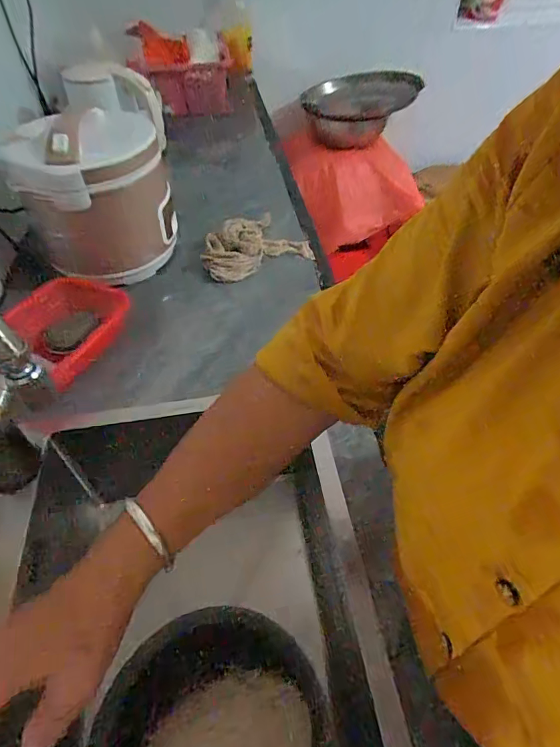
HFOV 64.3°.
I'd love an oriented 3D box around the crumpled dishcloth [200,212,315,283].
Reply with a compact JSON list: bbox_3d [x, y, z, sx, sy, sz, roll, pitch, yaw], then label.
[{"bbox_3d":[-0.057,-0.240,0.826,0.205,0.048,0.116,-24,53,-19],"label":"crumpled dishcloth"}]

